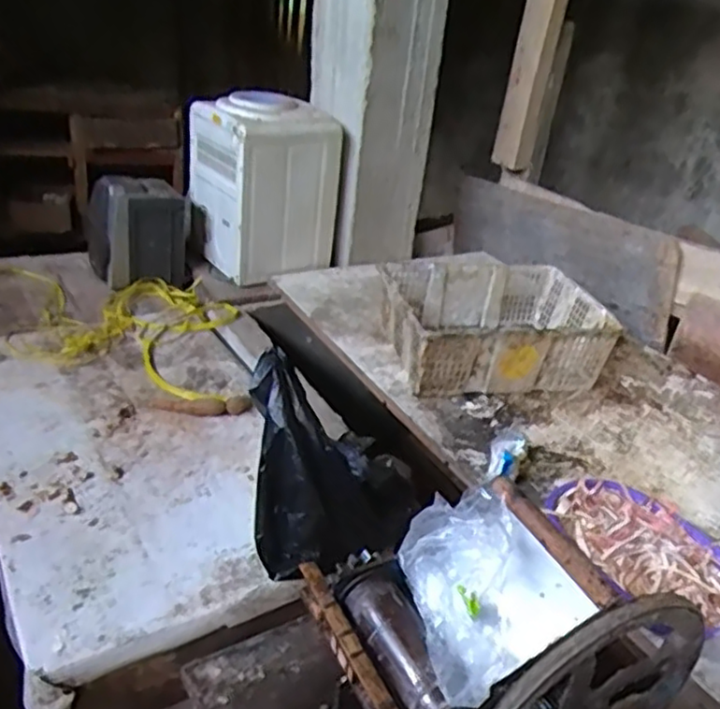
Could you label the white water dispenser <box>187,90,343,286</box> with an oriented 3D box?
[{"bbox_3d":[-0.263,-0.455,1.848,0.290,0.451,0.295,-19,39,-39],"label":"white water dispenser"}]

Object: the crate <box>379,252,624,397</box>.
[{"bbox_3d":[0.299,-0.073,1.524,0.457,0.141,0.331,0,30,-13],"label":"crate"}]

